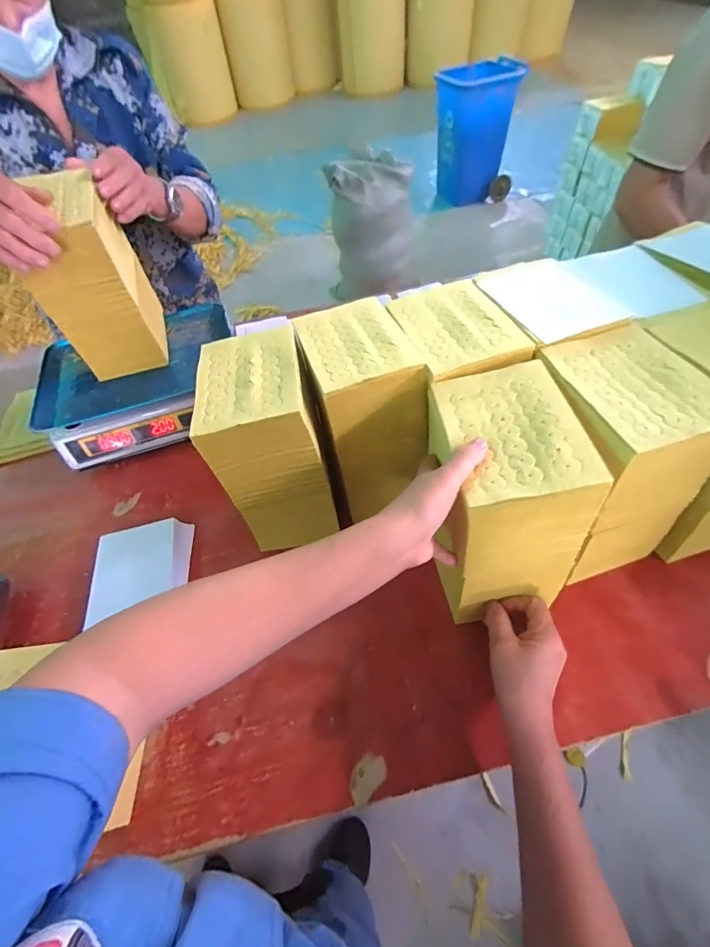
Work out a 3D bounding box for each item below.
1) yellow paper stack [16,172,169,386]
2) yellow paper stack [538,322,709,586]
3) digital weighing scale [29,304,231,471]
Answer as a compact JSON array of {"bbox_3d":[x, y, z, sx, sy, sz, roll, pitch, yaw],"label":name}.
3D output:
[{"bbox_3d":[-0.403,-0.293,0.630,0.117,0.228,0.173,-17,55,-6],"label":"yellow paper stack"},{"bbox_3d":[0.285,-0.014,0.481,0.139,0.232,0.197,-16,55,-6],"label":"yellow paper stack"},{"bbox_3d":[-0.385,-0.169,0.764,0.339,0.113,0.280,-19,56,-8],"label":"digital weighing scale"}]

